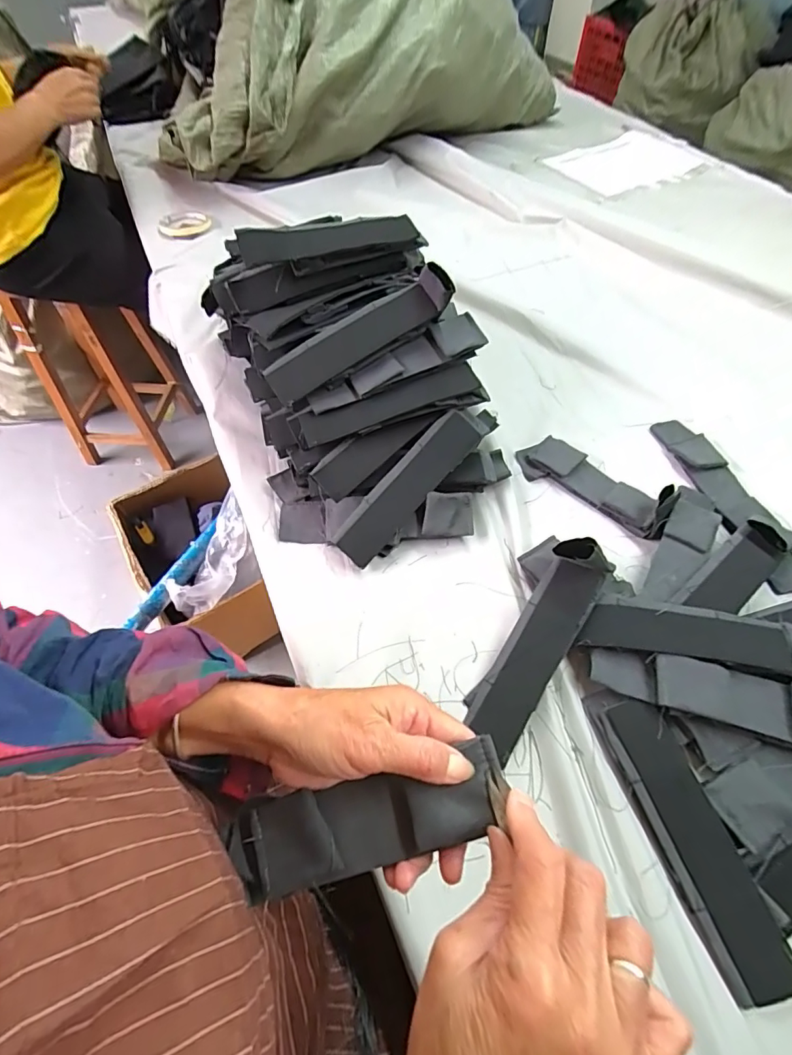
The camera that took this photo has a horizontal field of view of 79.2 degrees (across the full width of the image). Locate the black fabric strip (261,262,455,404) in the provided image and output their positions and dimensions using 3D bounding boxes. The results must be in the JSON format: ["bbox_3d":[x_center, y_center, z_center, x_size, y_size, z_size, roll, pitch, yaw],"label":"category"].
[{"bbox_3d":[-0.036,-0.191,0.476,0.200,0.039,0.043,-33,61,-7],"label":"black fabric strip"}]

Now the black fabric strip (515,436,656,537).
[{"bbox_3d":[0.211,-0.051,0.531,0.156,0.017,0.057,33,61,20],"label":"black fabric strip"}]

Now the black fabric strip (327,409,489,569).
[{"bbox_3d":[0.015,-0.043,0.486,0.043,0.022,0.191,40,82,24],"label":"black fabric strip"}]

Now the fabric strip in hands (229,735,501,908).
[{"bbox_3d":[-0.021,0.164,0.265,0.163,0.023,0.046,-21,55,11],"label":"fabric strip in hands"}]

